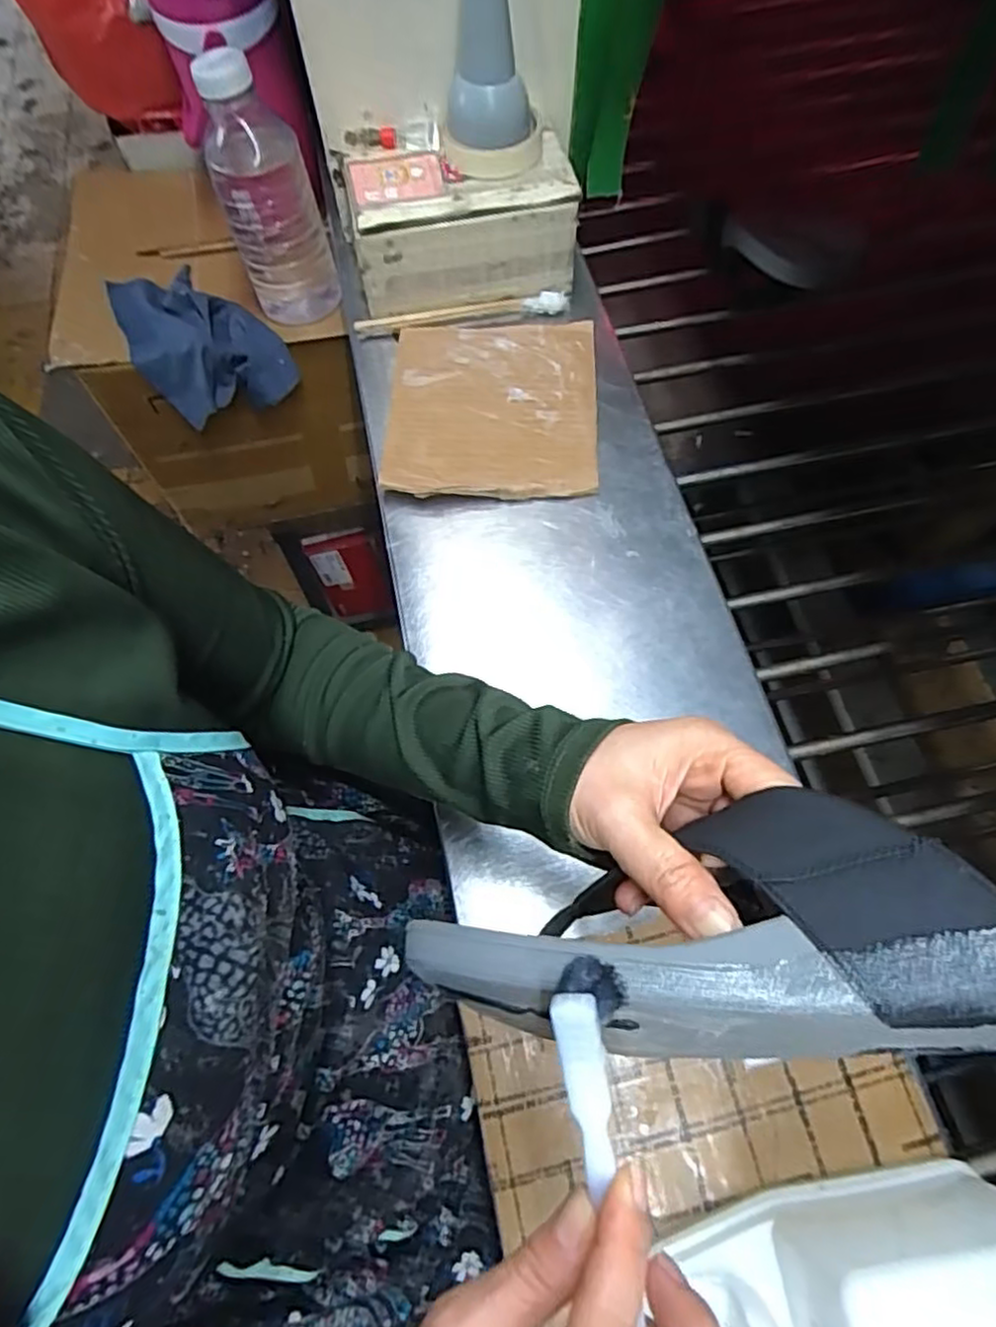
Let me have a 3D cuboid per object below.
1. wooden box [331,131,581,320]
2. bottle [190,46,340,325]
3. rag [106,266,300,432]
[{"bbox_3d":[-0.036,-0.391,0.606,0.200,0.084,0.119,-5,65,0],"label":"wooden box"},{"bbox_3d":[-0.219,-0.440,0.667,0.085,0.230,0.063,-11,64,-3],"label":"bottle"},{"bbox_3d":[-0.341,-0.352,0.754,0.238,0.074,0.121,40,72,19],"label":"rag"}]

